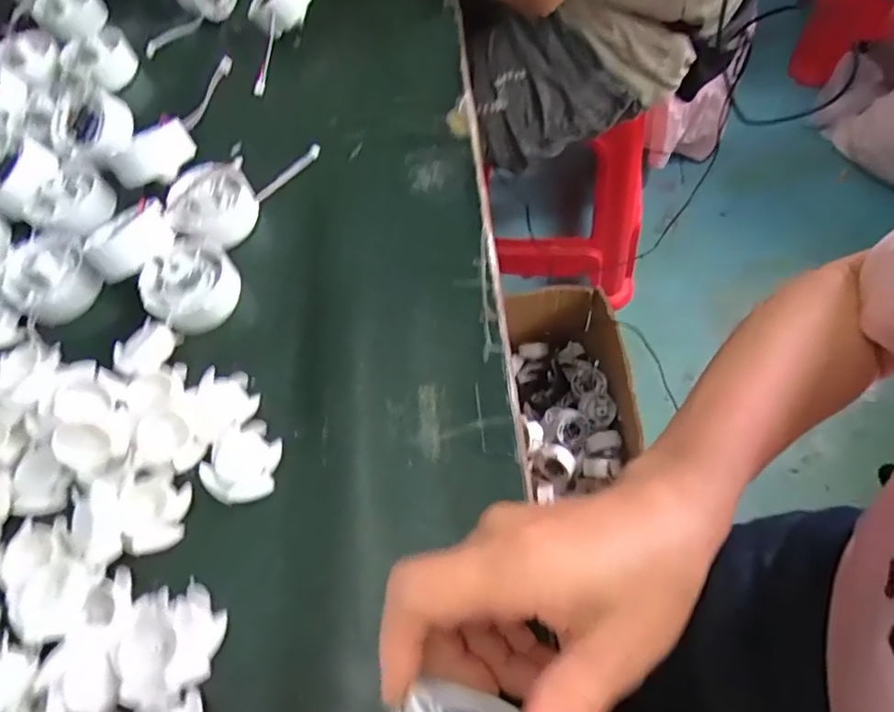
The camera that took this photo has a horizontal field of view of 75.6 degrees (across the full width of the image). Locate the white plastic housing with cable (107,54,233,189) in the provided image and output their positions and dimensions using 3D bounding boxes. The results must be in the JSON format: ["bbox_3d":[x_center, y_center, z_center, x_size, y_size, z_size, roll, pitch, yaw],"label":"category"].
[{"bbox_3d":[-0.195,-0.167,0.417,0.034,0.030,0.113,38,85,19],"label":"white plastic housing with cable"}]

